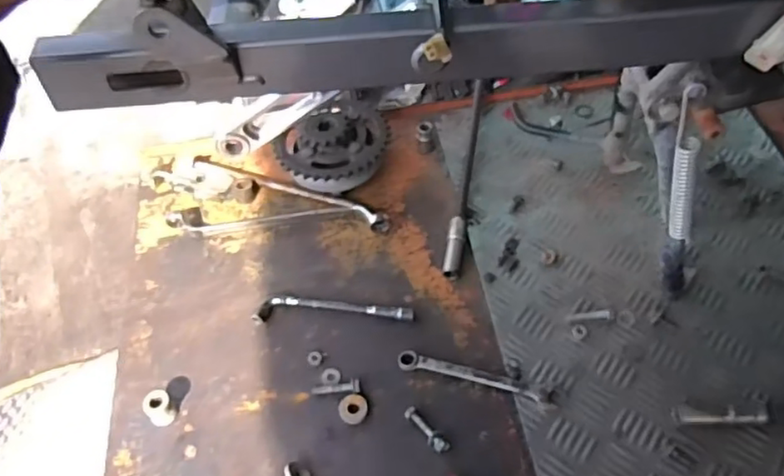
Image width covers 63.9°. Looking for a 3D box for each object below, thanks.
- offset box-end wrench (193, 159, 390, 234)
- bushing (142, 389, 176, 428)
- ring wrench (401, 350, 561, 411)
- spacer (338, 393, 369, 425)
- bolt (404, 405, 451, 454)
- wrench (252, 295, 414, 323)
[{"bbox_3d":[-0.127,-0.060,0.772,0.268,0.027,0.027,19,57,18],"label":"offset box-end wrench"},{"bbox_3d":[-0.224,0.165,0.607,0.025,0.026,0.030,-39,59,-23],"label":"bushing"},{"bbox_3d":[0.082,0.136,0.612,0.152,0.008,0.021,13,55,14],"label":"ring wrench"},{"bbox_3d":[-0.037,0.164,0.603,0.027,0.006,0.028,-2,53,3],"label":"spacer"},{"bbox_3d":[0.032,0.178,0.584,0.016,0.013,0.056,-35,58,-20],"label":"bolt"},{"bbox_3d":[-0.061,0.075,0.669,0.168,0.014,0.029,0,53,5],"label":"wrench"}]

